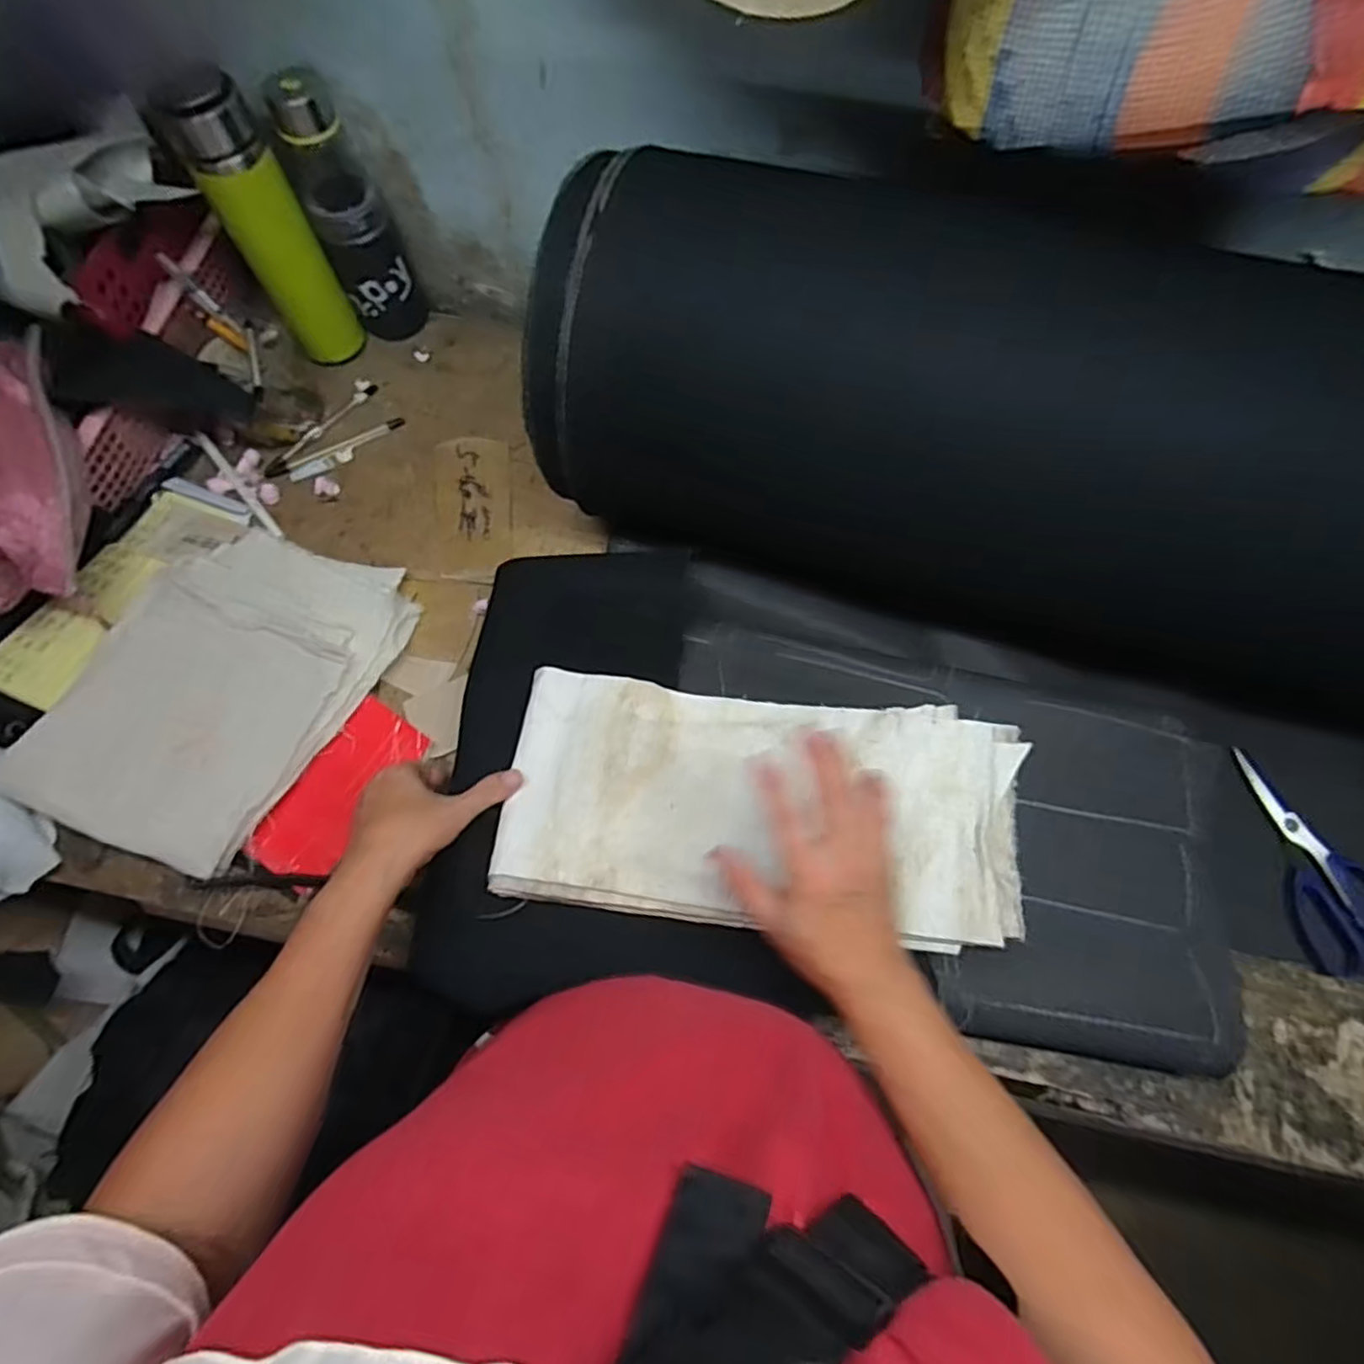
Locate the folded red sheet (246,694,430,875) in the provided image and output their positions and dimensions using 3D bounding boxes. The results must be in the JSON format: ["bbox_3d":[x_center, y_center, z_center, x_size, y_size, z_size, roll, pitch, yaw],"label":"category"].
[{"bbox_3d":[-0.272,0.085,0.536,0.065,0.013,0.143,32,74,10],"label":"folded red sheet"}]

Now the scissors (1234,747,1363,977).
[{"bbox_3d":[0.489,0.133,0.526,0.084,0.006,0.167,-19,72,-7],"label":"scissors"}]

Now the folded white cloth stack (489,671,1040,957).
[{"bbox_3d":[0.064,0.089,0.499,0.375,0.031,0.170,5,71,-1],"label":"folded white cloth stack"}]

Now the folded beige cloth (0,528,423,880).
[{"bbox_3d":[-0.375,0.001,0.552,0.200,0.043,0.274,27,73,9],"label":"folded beige cloth"}]

